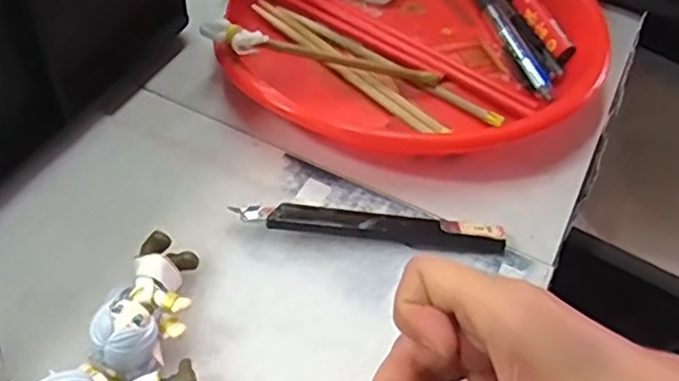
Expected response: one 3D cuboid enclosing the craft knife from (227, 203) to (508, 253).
[{"bbox_3d":[0.017,0.018,0.341,0.135,0.013,0.017,4,50,-3],"label":"craft knife"}]

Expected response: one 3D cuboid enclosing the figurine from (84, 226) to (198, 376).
[{"bbox_3d":[-0.081,0.051,0.293,0.032,0.028,0.064,14,50,5],"label":"figurine"}]

